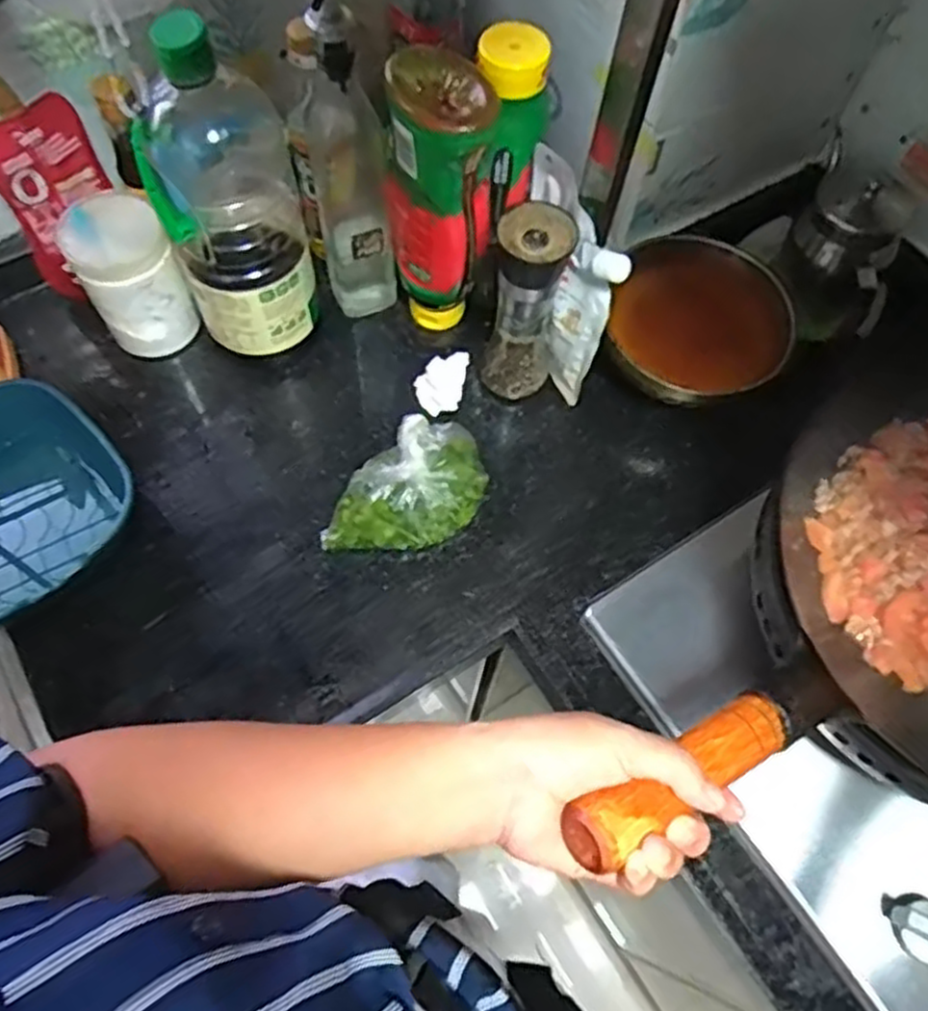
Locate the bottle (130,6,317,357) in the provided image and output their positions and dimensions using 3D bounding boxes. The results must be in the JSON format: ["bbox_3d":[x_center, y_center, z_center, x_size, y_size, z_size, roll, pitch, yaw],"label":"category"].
[{"bbox_3d":[-0.182,-0.235,0.584,0.104,0.256,0.091,-18,66,-11],"label":"bottle"}]

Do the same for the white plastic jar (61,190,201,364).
[{"bbox_3d":[-0.293,-0.204,0.672,0.077,0.120,0.089,-27,68,-15],"label":"white plastic jar"}]

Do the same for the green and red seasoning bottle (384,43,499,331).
[{"bbox_3d":[-0.023,-0.246,0.637,0.074,0.232,0.080,0,64,-3],"label":"green and red seasoning bottle"}]

